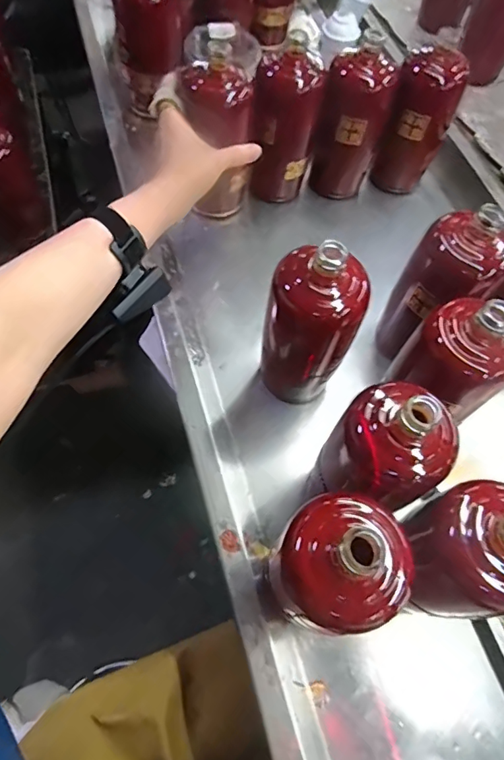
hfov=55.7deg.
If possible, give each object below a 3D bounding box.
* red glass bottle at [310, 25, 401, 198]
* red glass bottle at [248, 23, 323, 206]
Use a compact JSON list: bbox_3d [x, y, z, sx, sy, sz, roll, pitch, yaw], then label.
[{"bbox_3d":[0.125,-0.317,0.605,0.074,0.173,0.066,18,64,7],"label":"red glass bottle"},{"bbox_3d":[0.038,-0.307,0.592,0.077,0.168,0.069,14,63,5],"label":"red glass bottle"}]

